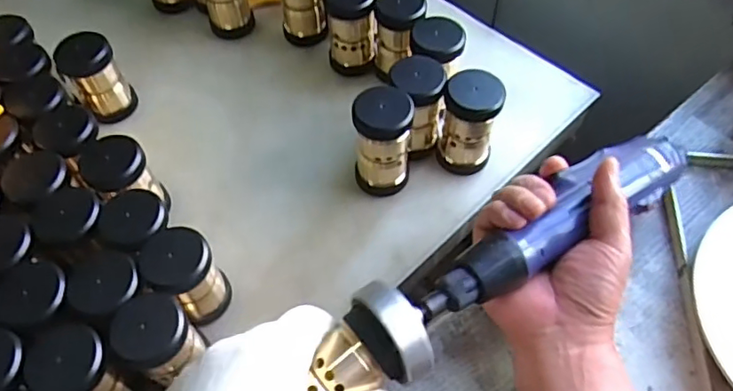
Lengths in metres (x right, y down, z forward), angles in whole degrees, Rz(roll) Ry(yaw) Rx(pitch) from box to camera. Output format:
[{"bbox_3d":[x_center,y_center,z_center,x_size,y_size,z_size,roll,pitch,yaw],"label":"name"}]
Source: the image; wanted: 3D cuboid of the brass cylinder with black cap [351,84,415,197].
[{"bbox_3d":[0.014,-0.042,0.458,0.044,0.090,0.041,1,57,2],"label":"brass cylinder with black cap"}]

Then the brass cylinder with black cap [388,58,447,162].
[{"bbox_3d":[0.042,-0.071,0.476,0.042,0.091,0.040,-1,57,1],"label":"brass cylinder with black cap"}]

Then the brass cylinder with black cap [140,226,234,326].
[{"bbox_3d":[-0.126,0.059,0.403,0.044,0.075,0.043,-1,57,1],"label":"brass cylinder with black cap"}]

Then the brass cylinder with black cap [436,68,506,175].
[{"bbox_3d":[0.084,-0.057,0.469,0.046,0.089,0.038,14,58,10],"label":"brass cylinder with black cap"}]

